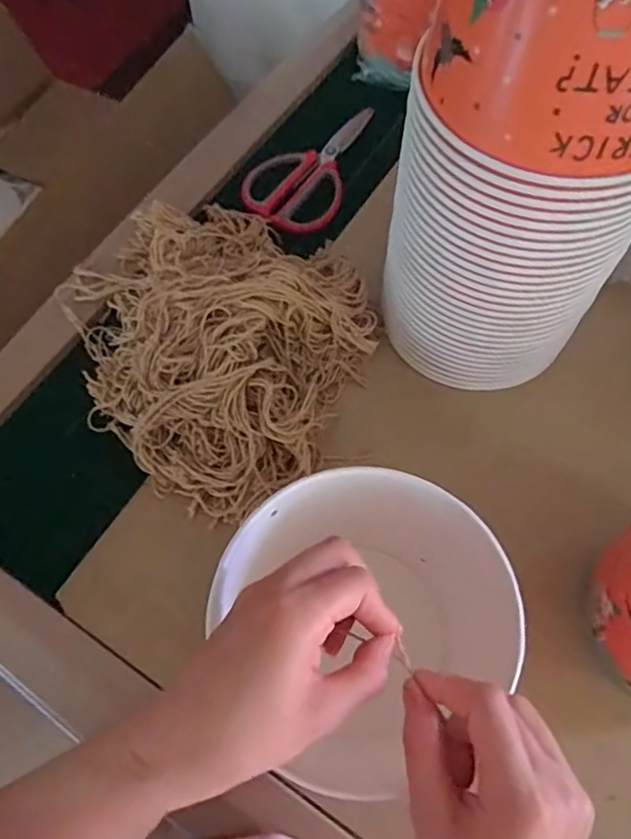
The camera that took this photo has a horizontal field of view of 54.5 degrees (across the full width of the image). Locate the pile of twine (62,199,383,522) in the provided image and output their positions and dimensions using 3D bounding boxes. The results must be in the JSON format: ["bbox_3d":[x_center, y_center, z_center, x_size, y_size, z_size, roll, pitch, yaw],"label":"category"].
[{"bbox_3d":[-0.092,-0.084,0.506,0.268,0.079,0.225,41,72,17],"label":"pile of twine"}]

